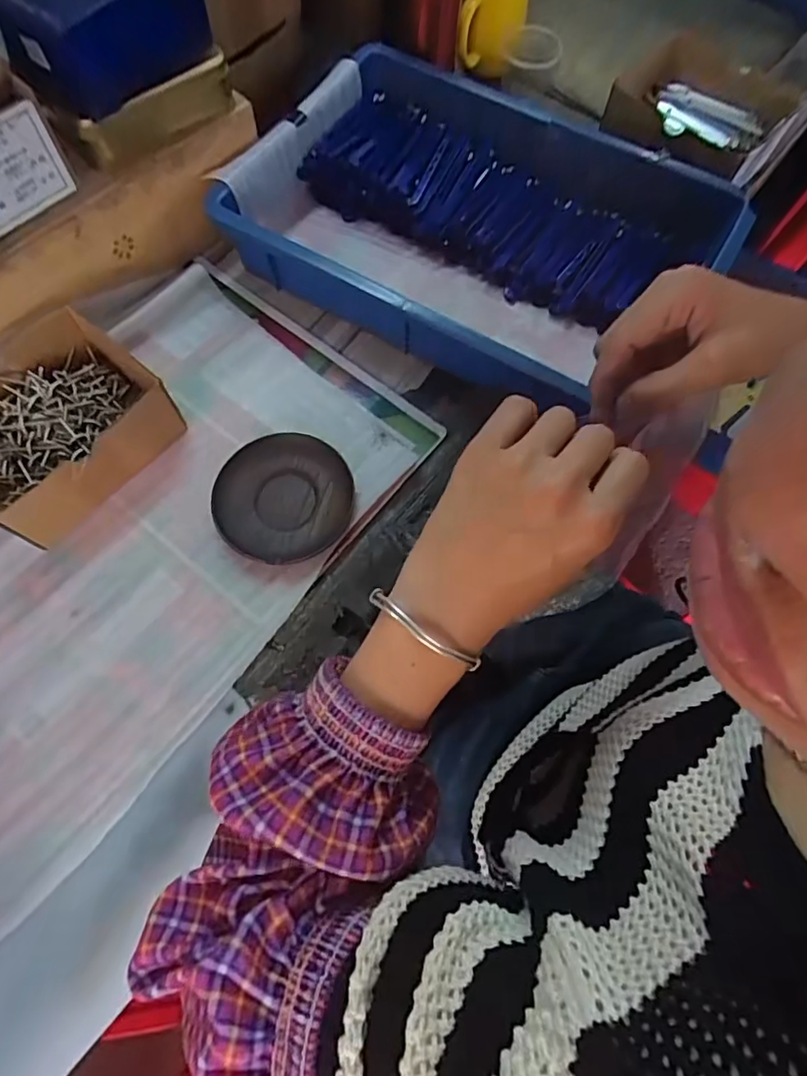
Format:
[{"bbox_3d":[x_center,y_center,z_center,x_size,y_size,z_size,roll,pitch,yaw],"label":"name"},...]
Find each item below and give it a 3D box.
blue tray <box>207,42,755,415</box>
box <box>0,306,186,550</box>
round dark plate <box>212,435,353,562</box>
[{"bbox_3d":[0.072,-0.282,0.525,0.404,0.111,0.273,29,71,9],"label":"blue tray"},{"bbox_3d":[-0.287,-0.093,0.461,0.137,0.069,0.160,41,74,13],"label":"box"},{"bbox_3d":[-0.103,-0.035,0.471,0.114,0.017,0.111,0,69,-1],"label":"round dark plate"}]

